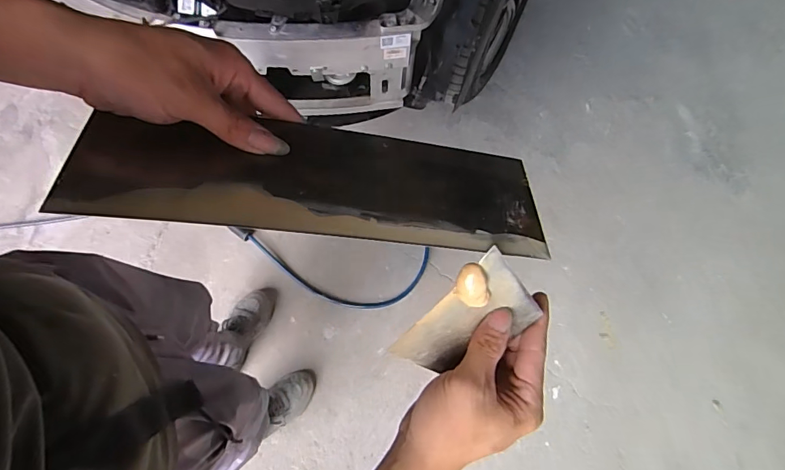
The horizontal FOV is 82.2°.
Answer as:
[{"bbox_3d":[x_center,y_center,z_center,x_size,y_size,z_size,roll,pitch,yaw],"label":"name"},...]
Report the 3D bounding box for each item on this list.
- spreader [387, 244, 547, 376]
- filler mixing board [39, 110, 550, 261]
[{"bbox_3d":[0.057,0.066,0.332,0.064,0.004,0.112,33,115,-20],"label":"spreader"},{"bbox_3d":[-0.045,-0.039,0.313,0.310,0.009,0.102,6,52,-11],"label":"filler mixing board"}]

